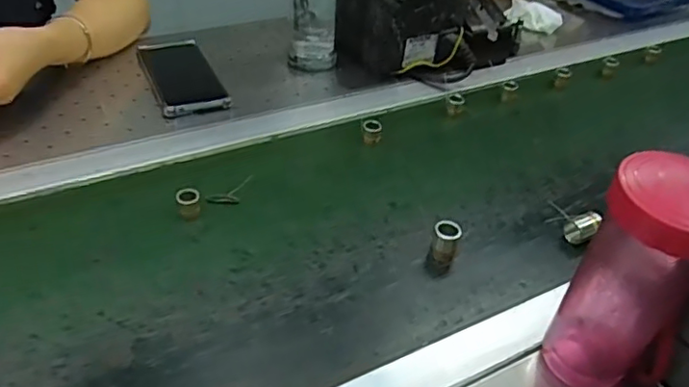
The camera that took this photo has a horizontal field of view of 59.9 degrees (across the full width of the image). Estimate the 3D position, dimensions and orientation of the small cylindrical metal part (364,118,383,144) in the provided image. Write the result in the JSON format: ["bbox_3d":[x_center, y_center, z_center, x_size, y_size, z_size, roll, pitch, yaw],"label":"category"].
[{"bbox_3d":[0.030,-0.067,0.654,0.020,0.024,0.022,4,39,-3],"label":"small cylindrical metal part"}]

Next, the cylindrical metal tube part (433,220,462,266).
[{"bbox_3d":[0.088,0.042,0.517,0.021,0.034,0.019,15,39,10],"label":"cylindrical metal tube part"}]

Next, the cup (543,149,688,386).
[{"bbox_3d":[0.189,0.068,0.392,0.076,0.183,0.070,4,39,-3],"label":"cup"}]

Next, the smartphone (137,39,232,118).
[{"bbox_3d":[-0.194,-0.143,0.712,0.074,0.014,0.178,-13,43,-22],"label":"smartphone"}]

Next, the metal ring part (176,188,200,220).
[{"bbox_3d":[-0.139,0.009,0.533,0.020,0.020,0.018,-8,41,-18],"label":"metal ring part"}]

